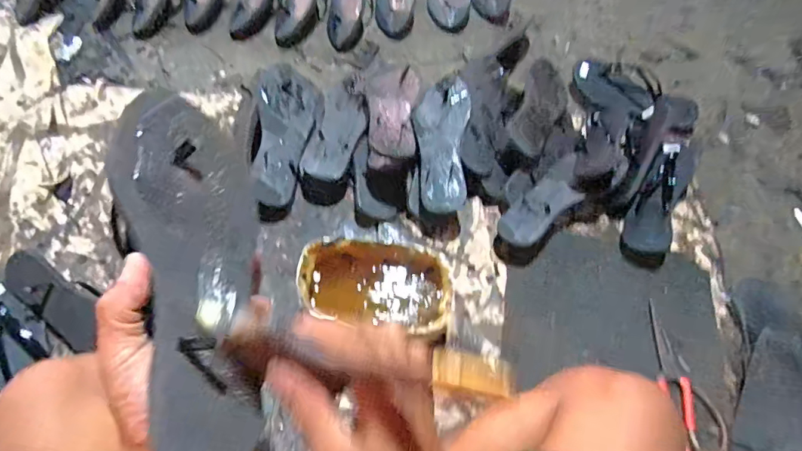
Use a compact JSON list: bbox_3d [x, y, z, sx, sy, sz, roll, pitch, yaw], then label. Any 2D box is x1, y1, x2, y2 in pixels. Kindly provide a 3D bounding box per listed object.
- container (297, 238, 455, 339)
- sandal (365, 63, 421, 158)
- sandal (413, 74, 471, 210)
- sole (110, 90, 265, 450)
[{"bbox_3d":[-0.030,0.087,0.646,0.204,0.091,0.117,13,63,2],"label":"container"},{"bbox_3d":[-0.014,-0.183,0.720,0.079,0.041,0.206,5,50,-1],"label":"sandal"},{"bbox_3d":[0.065,-0.125,0.727,0.081,0.028,0.217,-2,75,15],"label":"sandal"},{"bbox_3d":[-0.129,0.024,0.303,0.081,0.009,0.236,-2,70,-43],"label":"sole"}]

